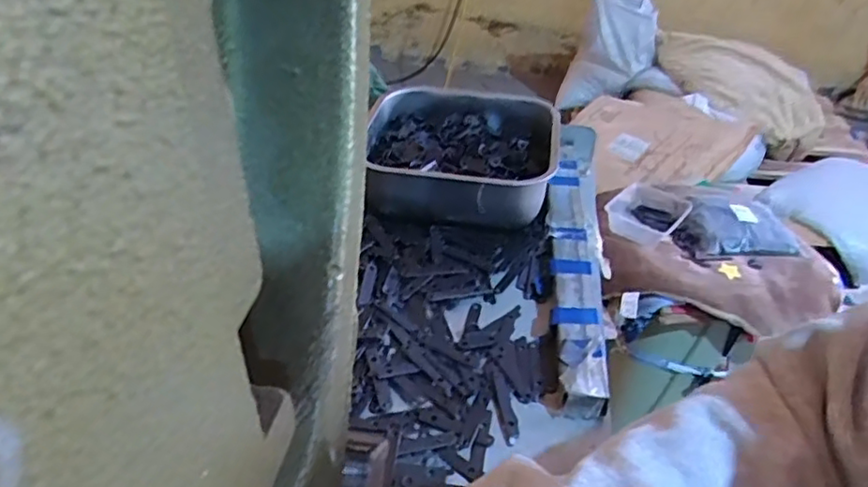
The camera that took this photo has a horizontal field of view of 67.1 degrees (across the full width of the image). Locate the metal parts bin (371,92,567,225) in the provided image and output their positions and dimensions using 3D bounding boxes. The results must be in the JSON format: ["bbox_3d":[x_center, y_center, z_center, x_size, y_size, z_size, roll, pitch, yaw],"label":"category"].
[{"bbox_3d":[0.021,-0.086,0.622,0.169,0.065,0.182,10,38,7],"label":"metal parts bin"}]

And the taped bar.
[{"bbox_3d":[0.120,-0.004,0.554,0.041,0.029,0.342,8,38,5],"label":"taped bar"}]

